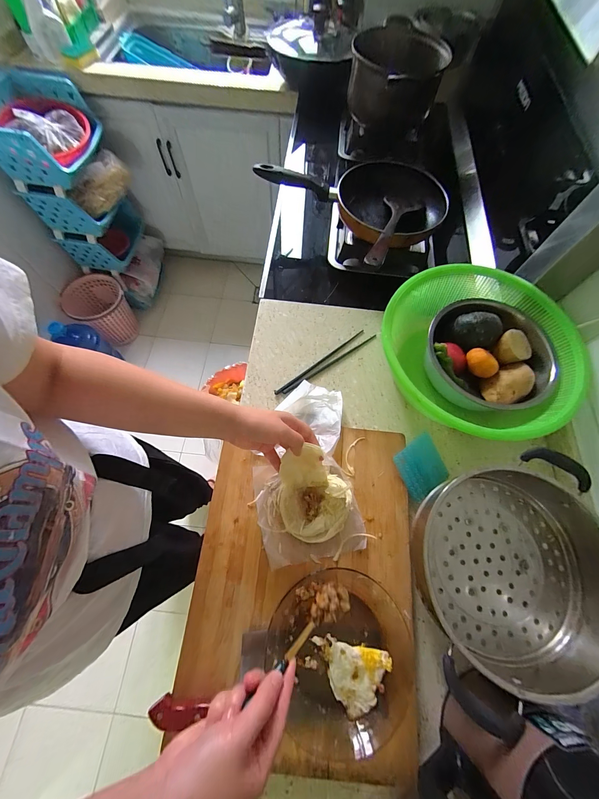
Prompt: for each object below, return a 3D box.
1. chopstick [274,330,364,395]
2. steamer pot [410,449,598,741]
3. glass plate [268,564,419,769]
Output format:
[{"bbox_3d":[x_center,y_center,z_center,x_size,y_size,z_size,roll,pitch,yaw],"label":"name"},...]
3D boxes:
[{"bbox_3d":[0.046,-0.078,0.592,0.232,0.011,0.014,-36,73,-14],"label":"chopstick"},{"bbox_3d":[0.306,0.237,0.398,0.264,0.107,0.265,0,68,-1],"label":"steamer pot"},{"bbox_3d":[0.056,0.347,0.382,0.184,0.039,0.205,-18,70,-8],"label":"glass plate"}]

